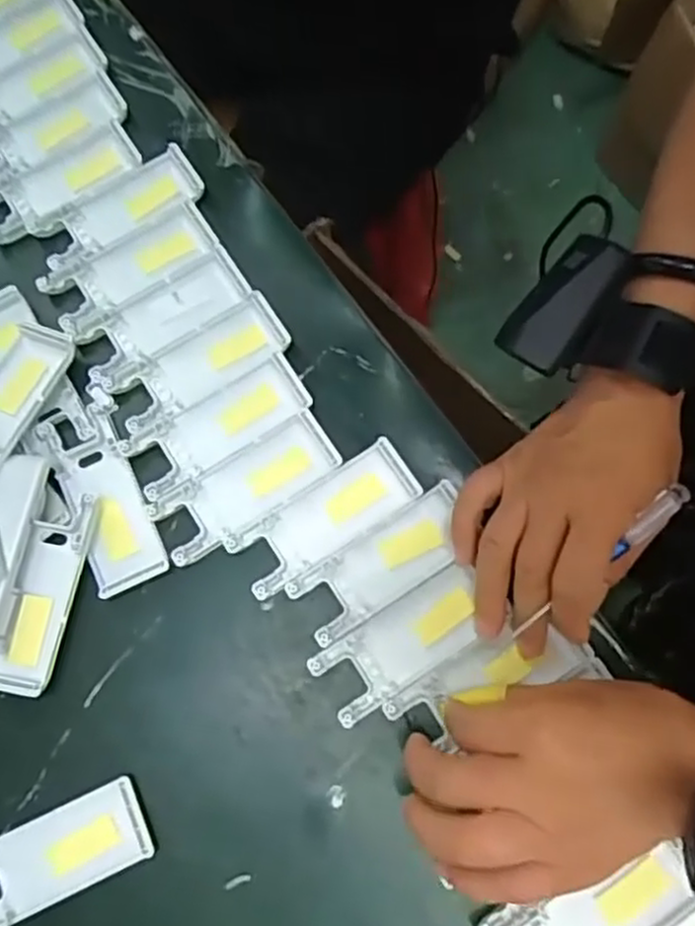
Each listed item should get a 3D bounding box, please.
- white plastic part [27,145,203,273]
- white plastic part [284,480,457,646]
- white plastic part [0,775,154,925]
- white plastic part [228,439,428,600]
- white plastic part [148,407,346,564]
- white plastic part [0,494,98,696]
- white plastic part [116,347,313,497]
[{"bbox_3d":[-0.143,-0.160,0.454,0.104,0.008,0.044,-31,76,-8],"label":"white plastic part"},{"bbox_3d":[0.020,0.054,0.393,0.101,0.011,0.041,-32,76,-8],"label":"white plastic part"},{"bbox_3d":[-0.150,0.194,0.356,0.105,0.008,0.040,-24,72,-7],"label":"white plastic part"},{"bbox_3d":[-0.013,0.029,0.404,0.104,0.013,0.040,-33,76,-8],"label":"white plastic part"},{"bbox_3d":[-0.057,0.012,0.407,0.103,0.011,0.037,-32,76,-8],"label":"white plastic part"},{"bbox_3d":[-0.161,0.067,0.383,0.036,0.018,0.101,10,74,4],"label":"white plastic part"},{"bbox_3d":[-0.073,-0.022,0.413,0.103,0.008,0.040,-33,76,-8],"label":"white plastic part"}]

